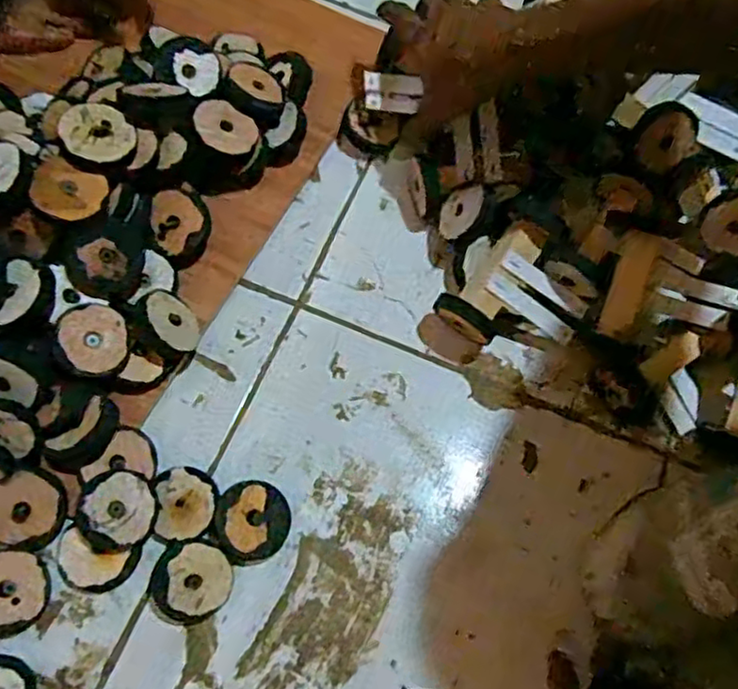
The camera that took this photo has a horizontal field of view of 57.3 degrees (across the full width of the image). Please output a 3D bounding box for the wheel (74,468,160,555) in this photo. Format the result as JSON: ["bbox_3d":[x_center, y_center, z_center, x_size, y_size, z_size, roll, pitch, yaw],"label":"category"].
[{"bbox_3d":[-0.166,0.111,0.448,0.048,0.018,0.051,7,68,-17],"label":"wheel"}]

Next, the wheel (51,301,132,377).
[{"bbox_3d":[-0.189,-0.003,0.464,0.048,0.013,0.048,5,75,-20],"label":"wheel"}]

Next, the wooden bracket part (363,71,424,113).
[{"bbox_3d":[0.016,-0.207,0.558,0.042,0.016,0.028,6,98,-1],"label":"wooden bracket part"}]

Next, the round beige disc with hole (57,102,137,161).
[{"bbox_3d":[-0.183,-0.144,0.457,0.047,0.004,0.043,5,71,-16],"label":"round beige disc with hole"}]

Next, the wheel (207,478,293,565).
[{"bbox_3d":[-0.080,0.120,0.459,0.052,0.022,0.052,11,52,-15],"label":"wheel"}]

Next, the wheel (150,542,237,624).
[{"bbox_3d":[-0.117,0.155,0.441,0.052,0.017,0.051,1,68,-4],"label":"wheel"}]

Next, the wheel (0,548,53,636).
[{"bbox_3d":[-0.231,0.156,0.429,0.052,0.010,0.049,1,68,-4],"label":"wheel"}]

